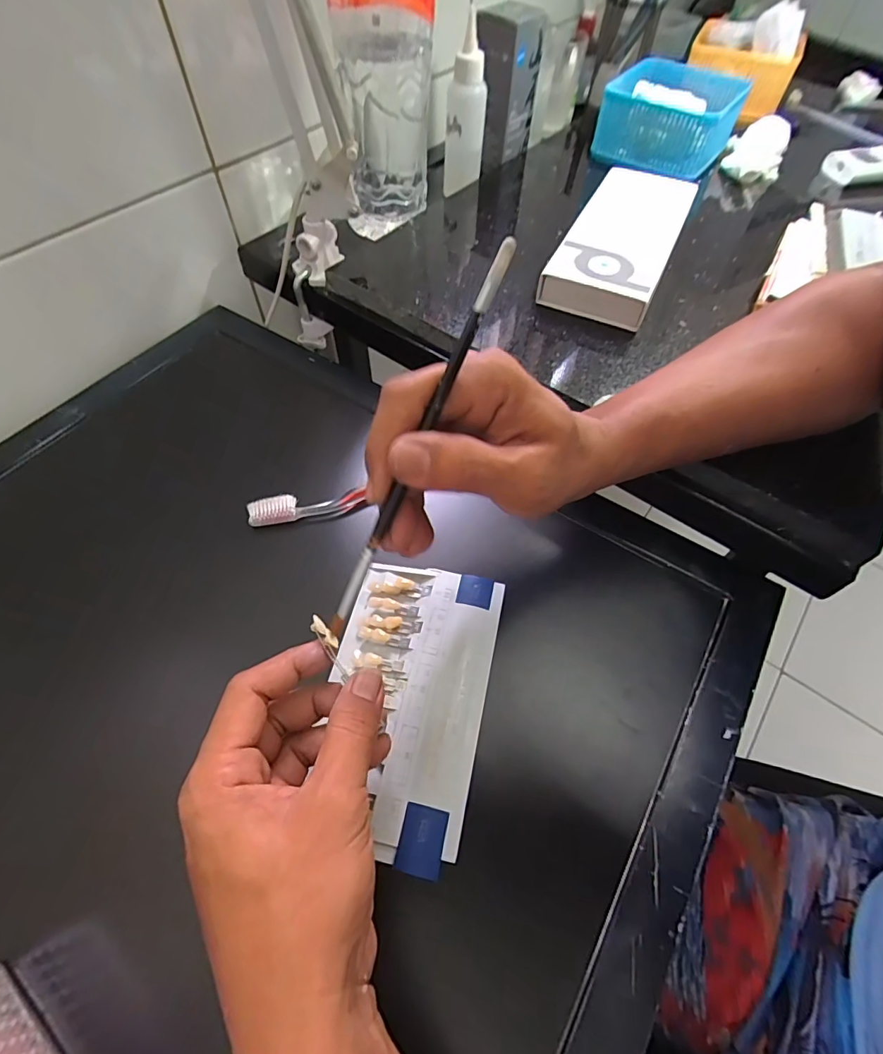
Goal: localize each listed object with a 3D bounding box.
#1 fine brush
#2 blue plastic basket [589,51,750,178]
[{"bbox_3d":[-0.014,-0.029,0.213,0.007,0.191,0.006,30,17,17],"label":"fine brush"},{"bbox_3d":[0.275,-0.486,0.569,0.136,0.065,0.163,28,60,16],"label":"blue plastic basket"}]

